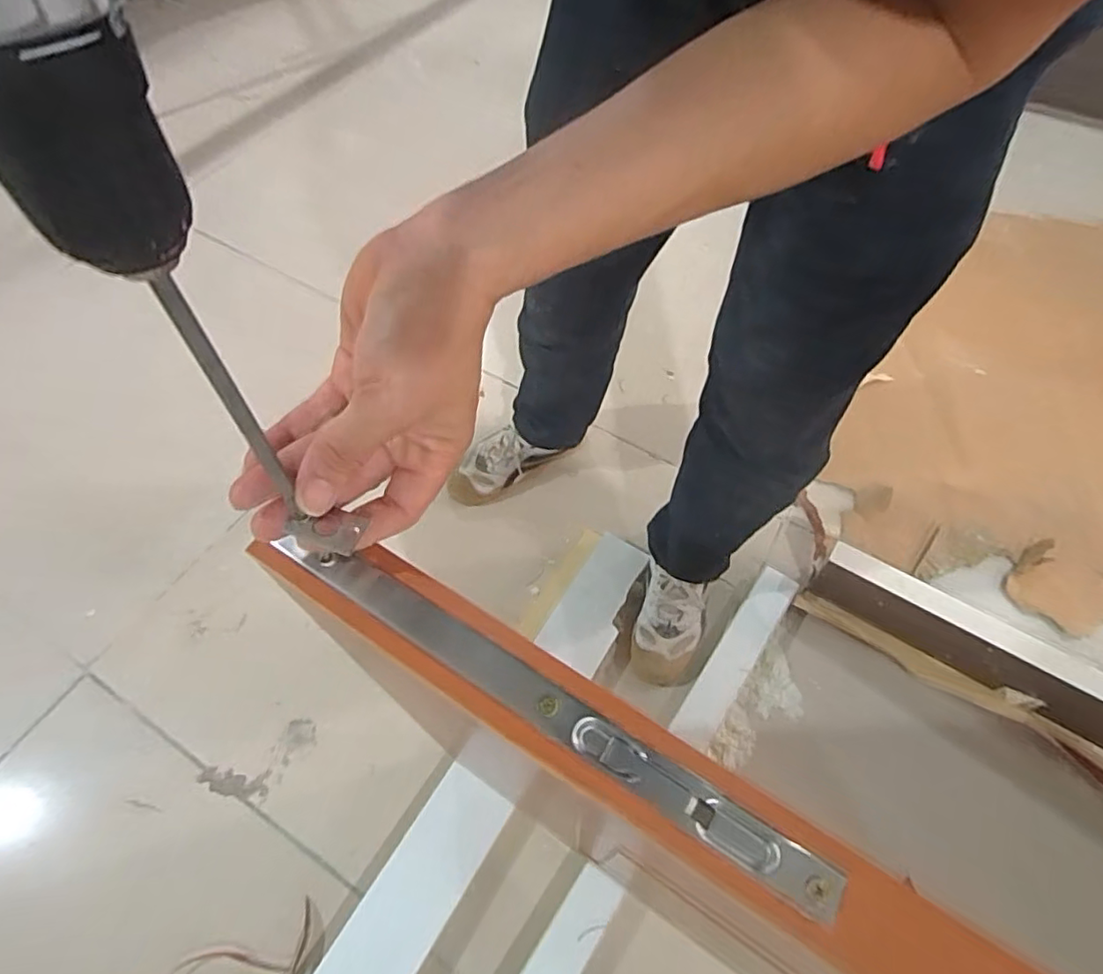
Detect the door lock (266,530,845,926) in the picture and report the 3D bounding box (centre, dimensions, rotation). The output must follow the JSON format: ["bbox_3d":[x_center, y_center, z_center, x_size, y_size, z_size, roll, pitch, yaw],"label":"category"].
[{"bbox_3d":[-0.016,0.091,0.277,0.289,0.015,0.019,30,63,16],"label":"door lock"}]

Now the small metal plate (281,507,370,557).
[{"bbox_3d":[-0.104,0.020,0.282,0.031,0.007,0.018,11,60,11],"label":"small metal plate"}]

